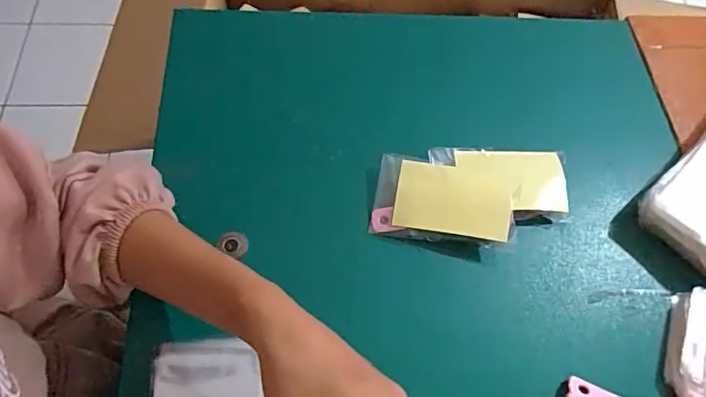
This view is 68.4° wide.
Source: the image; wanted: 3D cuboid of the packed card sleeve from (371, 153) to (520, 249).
[{"bbox_3d":[0.074,0.002,0.429,0.112,0.015,0.068,6,72,14],"label":"packed card sleeve"}]

